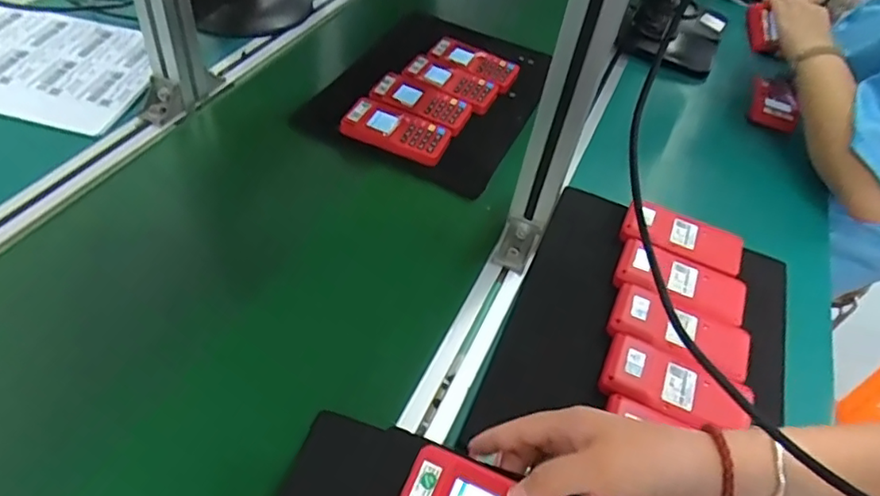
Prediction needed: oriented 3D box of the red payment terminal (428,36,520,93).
[{"bbox_3d":[0.046,-0.267,0.853,0.130,0.019,0.073,24,51,12],"label":"red payment terminal"}]

